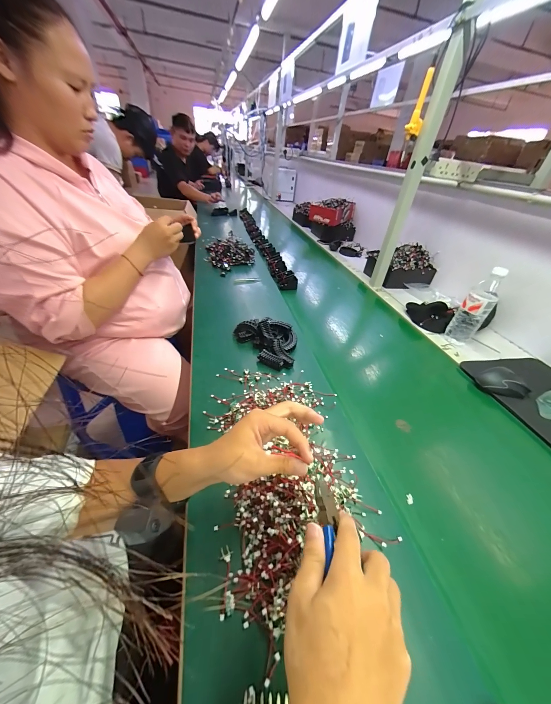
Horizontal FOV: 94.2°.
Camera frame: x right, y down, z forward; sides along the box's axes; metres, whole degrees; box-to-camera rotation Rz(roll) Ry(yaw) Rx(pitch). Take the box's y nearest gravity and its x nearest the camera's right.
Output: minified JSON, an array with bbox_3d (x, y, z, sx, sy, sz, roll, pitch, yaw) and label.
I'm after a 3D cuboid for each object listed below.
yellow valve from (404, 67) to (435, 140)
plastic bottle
[{"bbox_3d":[0.436,-0.741,0.772,0.046,0.149,0.046,19,39,14],"label":"yellow valve"},{"bbox_3d":[0.573,-0.124,0.736,0.072,0.215,0.053,26,41,22],"label":"plastic bottle"}]

